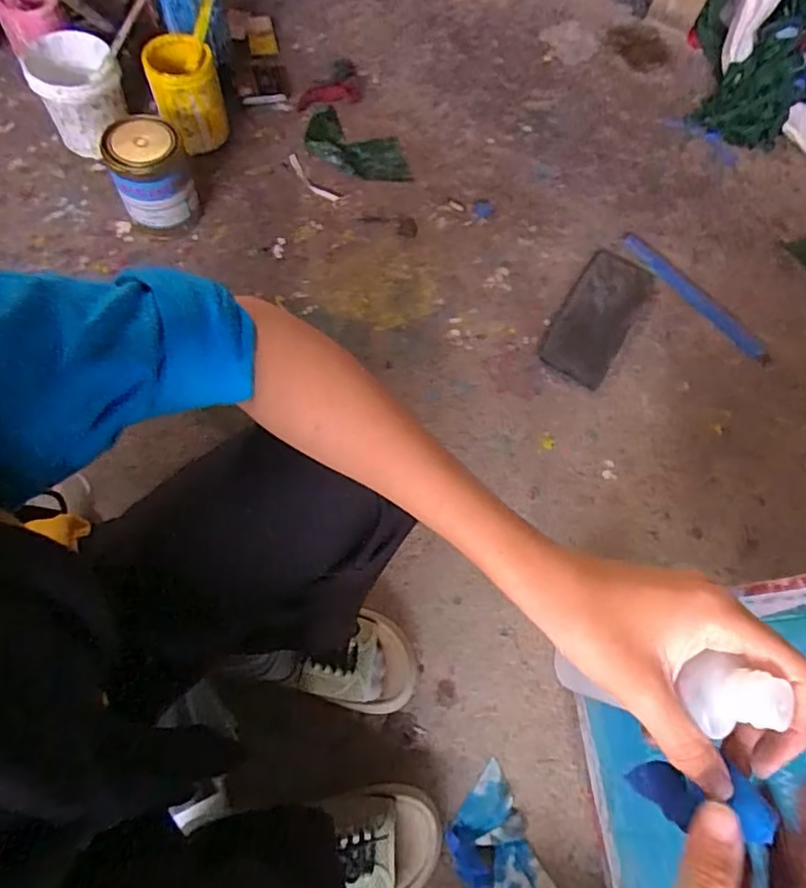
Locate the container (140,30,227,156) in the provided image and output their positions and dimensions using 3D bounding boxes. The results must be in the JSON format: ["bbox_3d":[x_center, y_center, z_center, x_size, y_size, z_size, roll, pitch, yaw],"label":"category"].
[{"bbox_3d":[-0.337,-0.544,0.917,0.101,0.135,0.102,-11,68,-9],"label":"container"}]

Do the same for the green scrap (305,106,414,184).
[{"bbox_3d":[-0.079,-0.504,0.988,0.212,0.011,0.107,33,68,8],"label":"green scrap"}]

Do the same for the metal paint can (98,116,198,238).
[{"bbox_3d":[-0.358,-0.387,0.829,0.107,0.105,0.113,-17,70,-13],"label":"metal paint can"}]

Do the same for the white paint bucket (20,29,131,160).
[{"bbox_3d":[-0.490,-0.533,0.892,0.125,0.109,0.155,-23,71,-14],"label":"white paint bucket"}]

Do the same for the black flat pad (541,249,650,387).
[{"bbox_3d":[0.300,-0.204,0.880,0.104,0.023,0.251,32,68,8],"label":"black flat pad"}]

